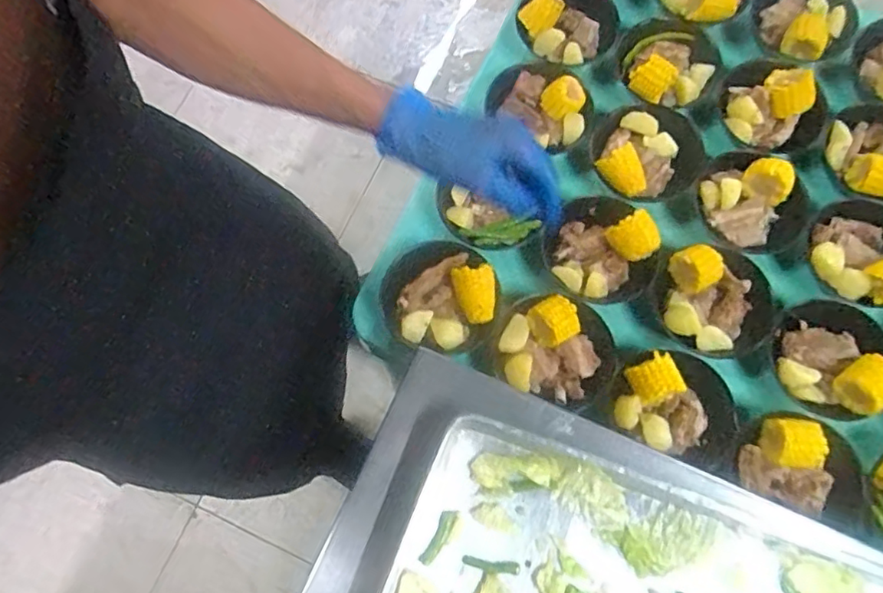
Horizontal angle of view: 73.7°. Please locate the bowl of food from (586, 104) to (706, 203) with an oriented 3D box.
[{"bbox_3d":[0.265,-0.187,0.766,0.136,0.046,0.138,-1,71,2],"label":"bowl of food"}]

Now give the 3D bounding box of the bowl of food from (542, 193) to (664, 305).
[{"bbox_3d":[0.200,-0.062,0.724,0.137,0.081,0.131,-1,71,2],"label":"bowl of food"}]

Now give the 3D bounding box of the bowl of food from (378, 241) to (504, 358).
[{"bbox_3d":[-0.001,0.001,0.696,0.139,0.062,0.136,13,72,6],"label":"bowl of food"}]

